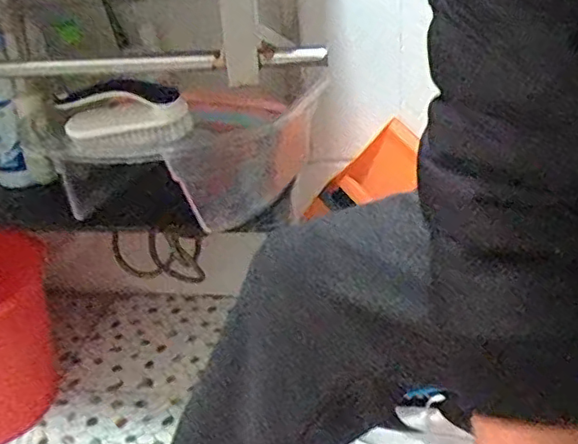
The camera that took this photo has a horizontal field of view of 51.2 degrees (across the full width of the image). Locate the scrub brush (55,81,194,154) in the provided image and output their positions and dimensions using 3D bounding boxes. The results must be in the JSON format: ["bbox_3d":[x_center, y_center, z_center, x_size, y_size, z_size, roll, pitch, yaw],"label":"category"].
[{"bbox_3d":[-0.170,-0.111,0.637,0.135,0.070,0.059,-11,26,-12],"label":"scrub brush"}]

